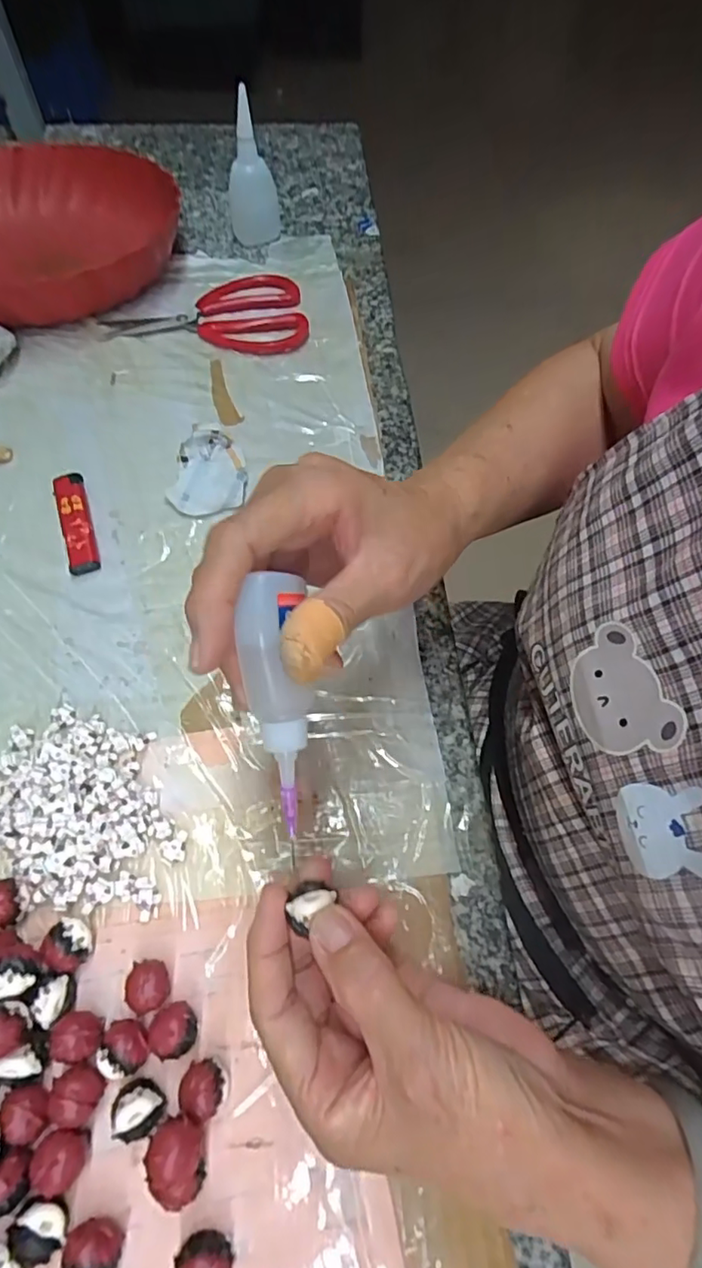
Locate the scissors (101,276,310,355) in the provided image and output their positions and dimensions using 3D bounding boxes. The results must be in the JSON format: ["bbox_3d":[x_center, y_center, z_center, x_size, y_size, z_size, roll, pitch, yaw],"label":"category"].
[{"bbox_3d":[-0.118,-0.265,0.460,0.160,0.005,0.100,-2,62,-4],"label":"scissors"}]

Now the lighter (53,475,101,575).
[{"bbox_3d":[-0.176,-0.072,0.360,0.019,0.010,0.075,-17,64,-11],"label":"lighter"}]

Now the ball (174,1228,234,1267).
[{"bbox_3d":[-0.054,0.232,0.205,0.020,0.017,0.018,24,64,10],"label":"ball"}]

